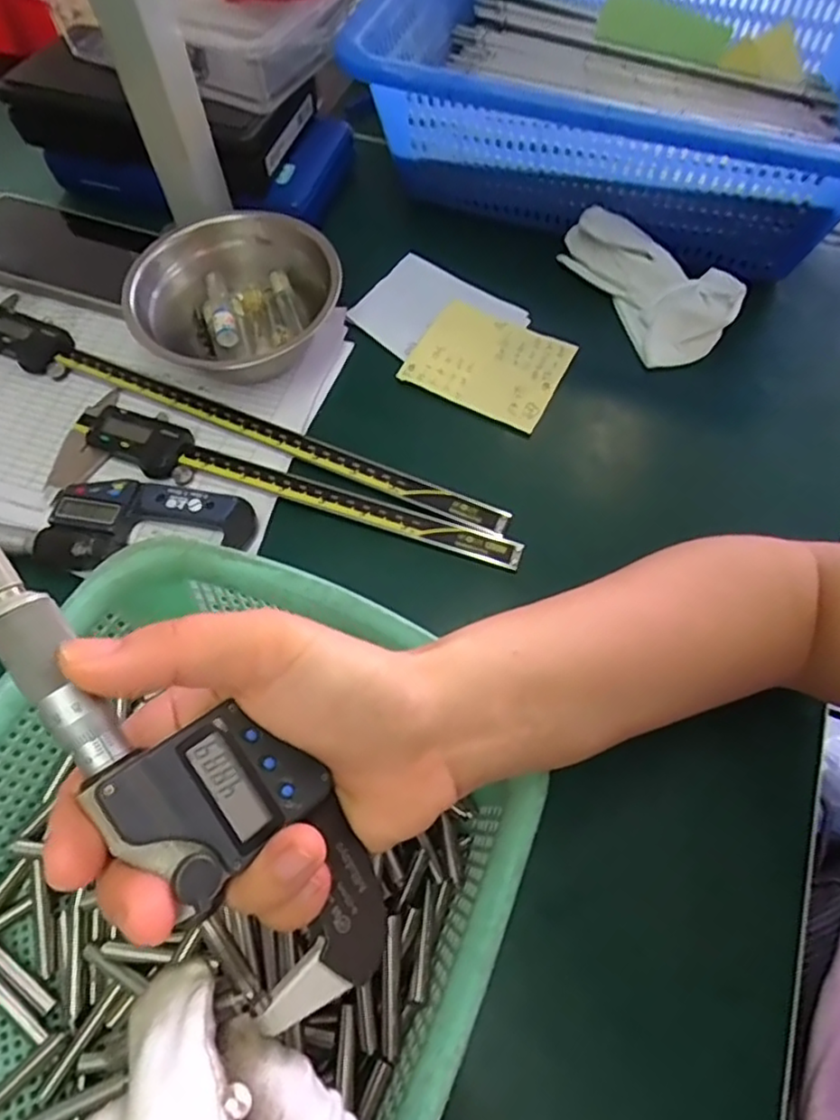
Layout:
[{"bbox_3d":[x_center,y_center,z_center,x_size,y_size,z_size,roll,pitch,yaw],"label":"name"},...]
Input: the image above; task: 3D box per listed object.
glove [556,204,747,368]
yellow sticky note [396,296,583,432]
[{"bbox_3d":[0.155,-0.187,0.438,0.064,0.040,0.121,-27,67,-10],"label":"glove"},{"bbox_3d":[0.045,-0.131,0.428,0.094,0.006,0.076,27,67,13],"label":"yellow sticky note"}]

